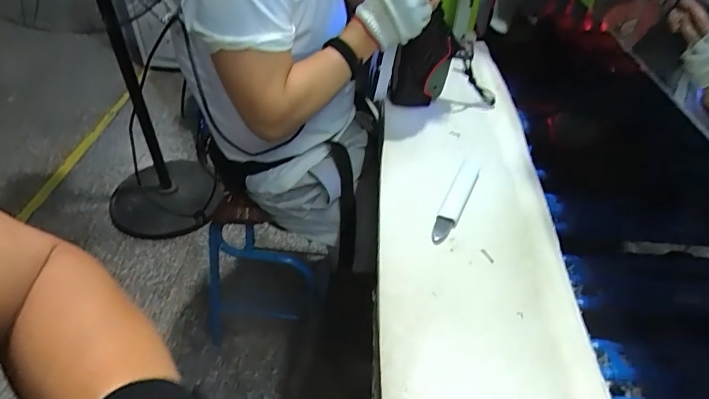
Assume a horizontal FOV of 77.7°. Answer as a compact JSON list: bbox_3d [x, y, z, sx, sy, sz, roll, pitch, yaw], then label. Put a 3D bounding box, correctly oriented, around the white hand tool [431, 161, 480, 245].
[{"bbox_3d":[0.149,-0.003,0.640,0.031,0.013,0.184,16,46,20],"label":"white hand tool"}]

